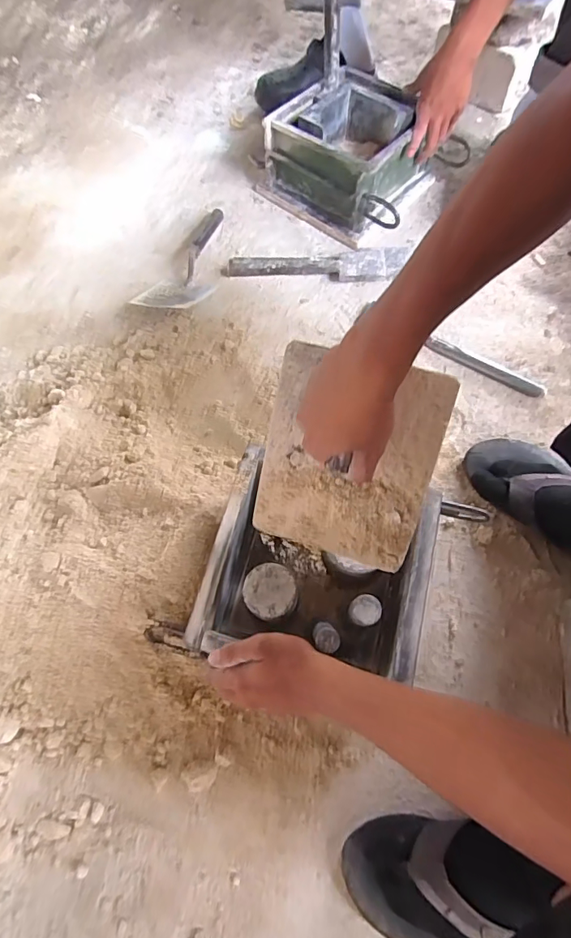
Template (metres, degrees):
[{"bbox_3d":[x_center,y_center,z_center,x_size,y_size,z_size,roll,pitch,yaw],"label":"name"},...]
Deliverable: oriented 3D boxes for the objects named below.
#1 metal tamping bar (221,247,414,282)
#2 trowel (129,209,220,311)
[{"bbox_3d":[0.052,-0.377,0.832,0.326,0.020,0.070,2,68,4],"label":"metal tamping bar"},{"bbox_3d":[-0.166,-0.369,0.823,0.102,0.052,0.270,20,70,10],"label":"trowel"}]

